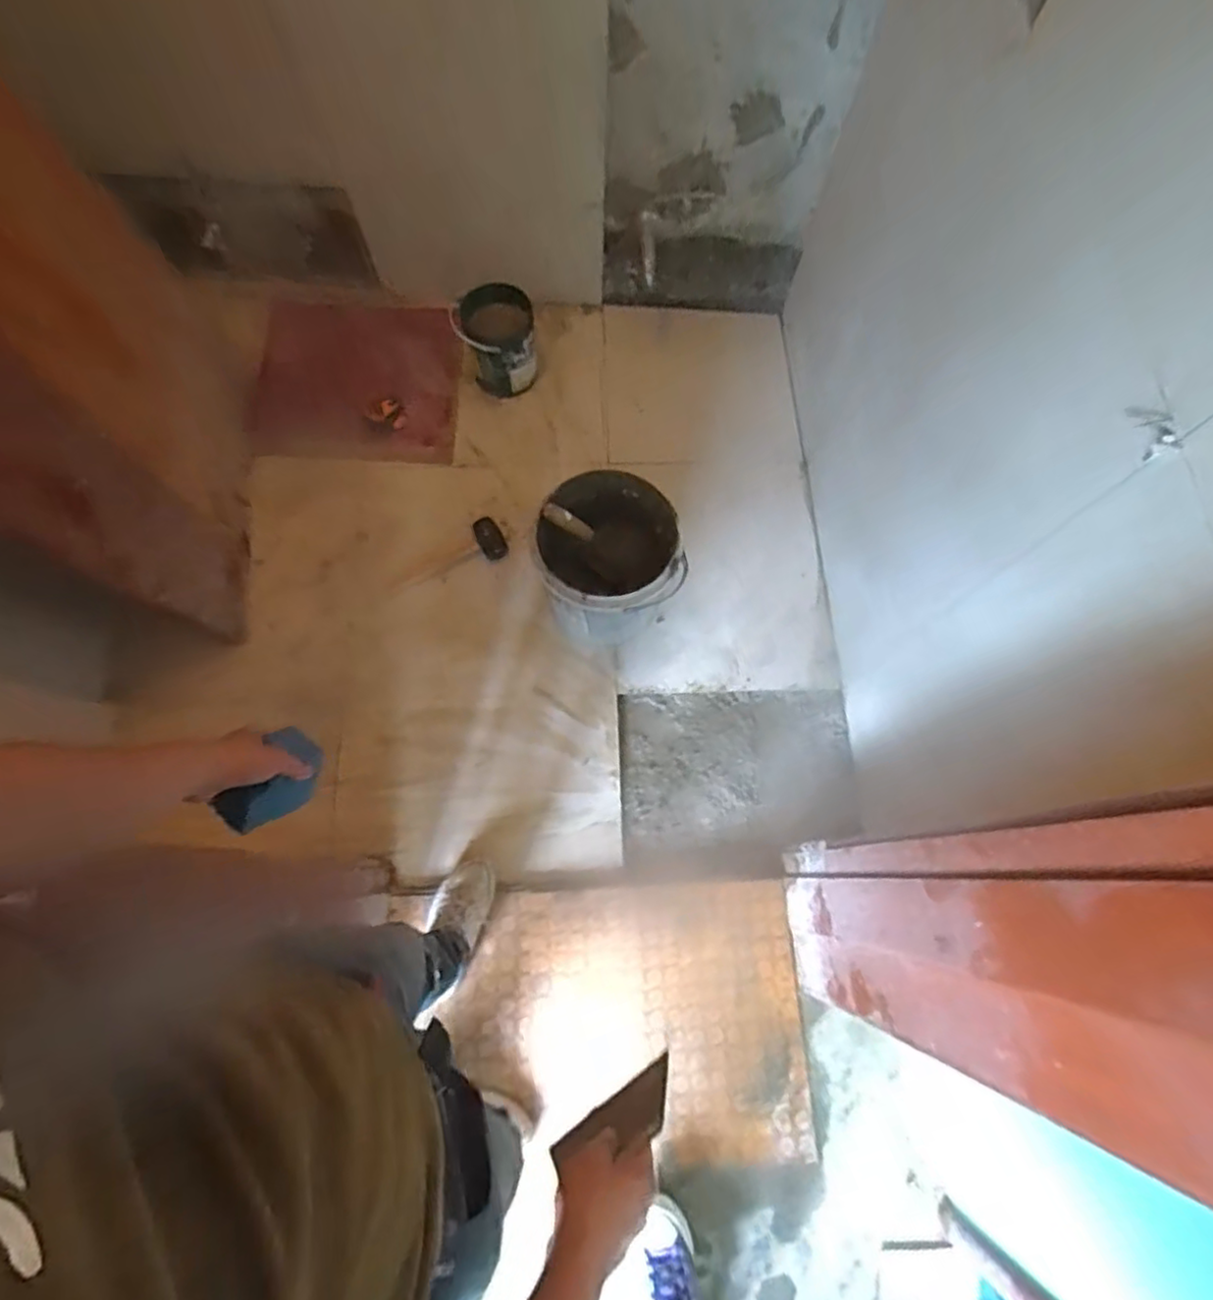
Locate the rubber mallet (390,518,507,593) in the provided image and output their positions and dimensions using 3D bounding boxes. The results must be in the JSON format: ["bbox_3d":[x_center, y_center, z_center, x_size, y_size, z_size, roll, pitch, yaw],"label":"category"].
[{"bbox_3d":[-0.378,-0.228,1.529,0.290,0.052,0.102,-20,71,-8],"label":"rubber mallet"}]

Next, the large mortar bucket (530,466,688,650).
[{"bbox_3d":[0.012,-0.170,1.387,0.273,0.315,0.286,0,69,-1],"label":"large mortar bucket"}]

